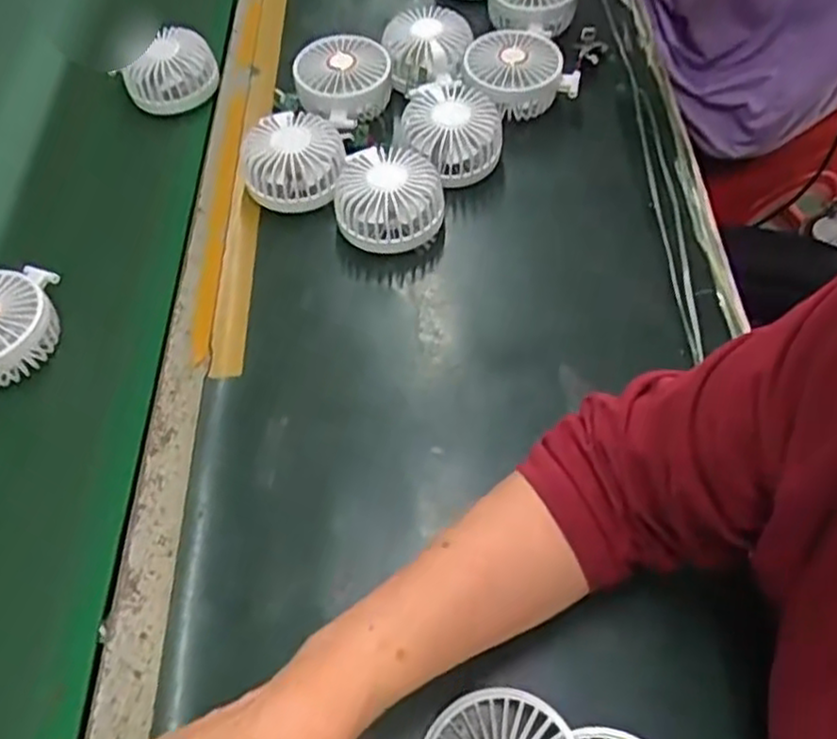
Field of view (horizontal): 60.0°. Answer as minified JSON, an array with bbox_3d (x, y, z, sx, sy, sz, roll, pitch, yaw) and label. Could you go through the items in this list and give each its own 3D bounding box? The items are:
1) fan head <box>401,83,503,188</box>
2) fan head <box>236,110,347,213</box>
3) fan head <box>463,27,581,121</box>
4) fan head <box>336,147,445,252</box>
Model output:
[{"bbox_3d":[0.029,-0.205,0.632,0.086,0.050,0.096,-7,57,1],"label":"fan head"},{"bbox_3d":[-0.106,-0.180,0.622,0.086,0.043,0.089,-7,57,1],"label":"fan head"},{"bbox_3d":[0.087,-0.266,0.651,0.094,0.041,0.086,-2,58,3],"label":"fan head"},{"bbox_3d":[-0.024,-0.143,0.591,0.086,0.047,0.094,2,57,7],"label":"fan head"}]

